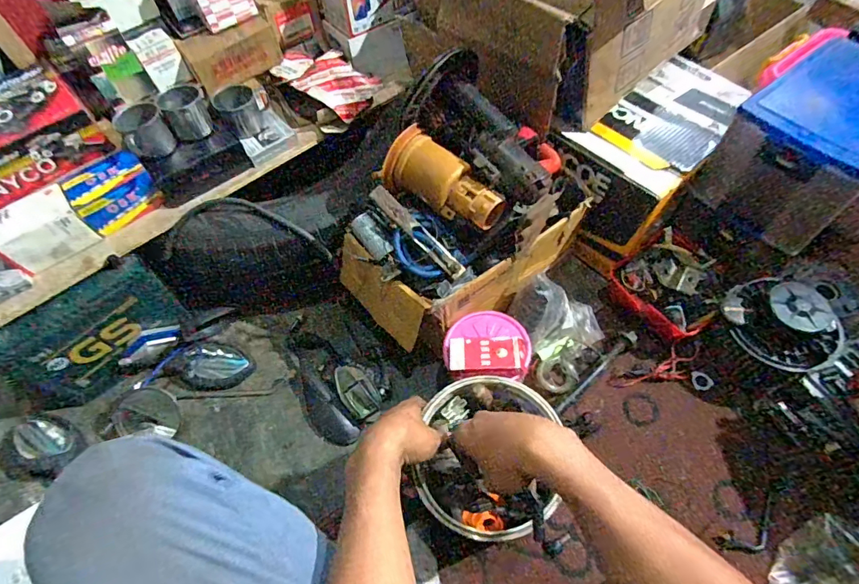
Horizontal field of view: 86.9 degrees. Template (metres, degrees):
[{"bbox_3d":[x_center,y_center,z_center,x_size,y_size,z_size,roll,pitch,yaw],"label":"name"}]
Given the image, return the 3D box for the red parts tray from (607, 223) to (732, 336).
[{"bbox_3d":[0.413,-0.016,0.765,0.156,0.044,0.163,-31,62,-14],"label":"red parts tray"}]

